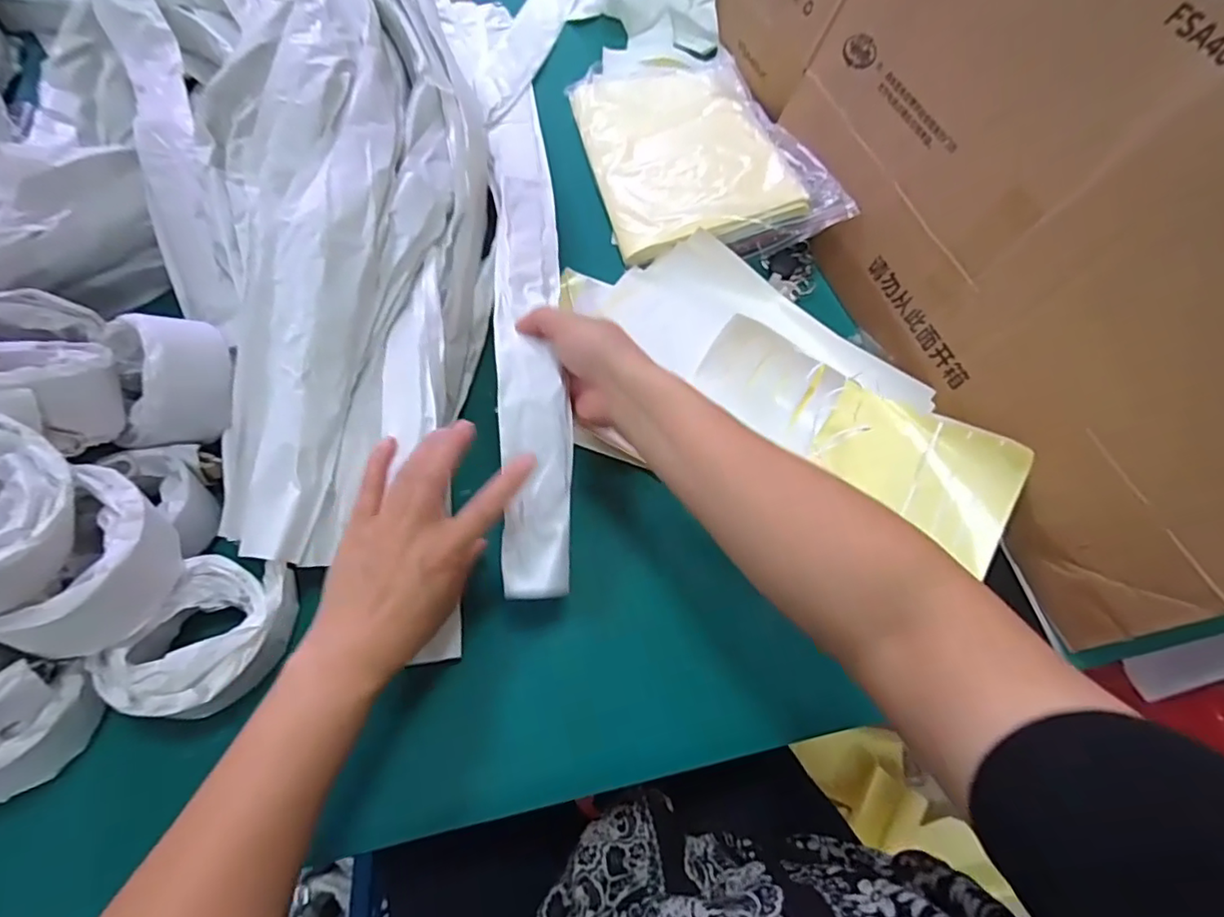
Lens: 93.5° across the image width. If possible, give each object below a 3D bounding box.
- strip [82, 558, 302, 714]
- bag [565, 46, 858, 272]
[{"bbox_3d":[-0.255,0.112,0.362,0.085,0.049,0.091,2,63,-3],"label":"strip"},{"bbox_3d":[0.081,-0.364,0.629,0.215,0.046,0.369,-10,64,-9],"label":"bag"}]

